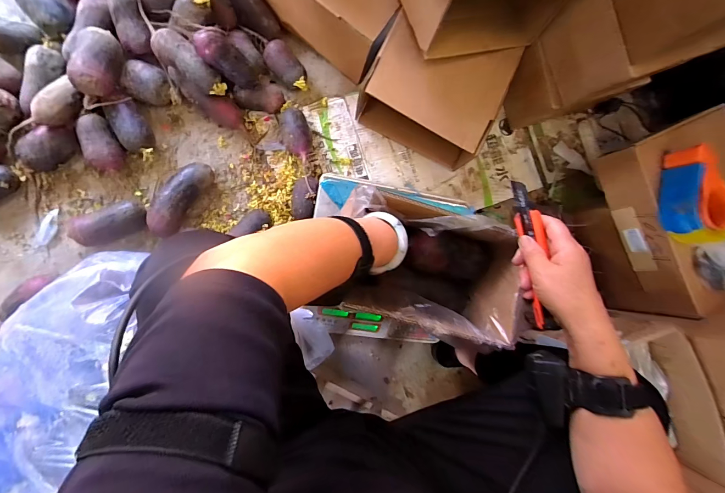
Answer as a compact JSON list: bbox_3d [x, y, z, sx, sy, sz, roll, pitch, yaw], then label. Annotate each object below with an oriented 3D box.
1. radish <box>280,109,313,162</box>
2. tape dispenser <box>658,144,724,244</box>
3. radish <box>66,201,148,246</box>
[{"bbox_3d":[-0.140,-0.236,0.703,0.065,0.061,0.106,-5,89,-10],"label":"radish"},{"bbox_3d":[0.573,-0.086,0.576,0.080,0.068,0.169,-14,91,-10],"label":"tape dispenser"},{"bbox_3d":[-0.481,-0.043,0.640,0.127,0.065,0.063,-22,92,-10],"label":"radish"}]

